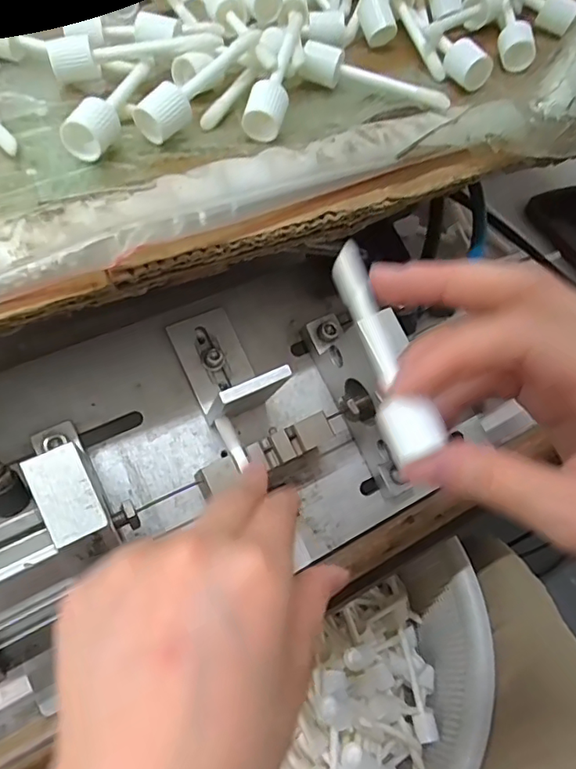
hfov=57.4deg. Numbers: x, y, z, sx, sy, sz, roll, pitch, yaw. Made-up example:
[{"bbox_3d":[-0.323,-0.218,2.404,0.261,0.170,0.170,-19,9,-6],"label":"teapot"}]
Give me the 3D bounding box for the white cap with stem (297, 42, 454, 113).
[{"bbox_3d":[0.047,-0.164,0.280,0.080,0.015,0.018,16,61,5],"label":"white cap with stem"}]

